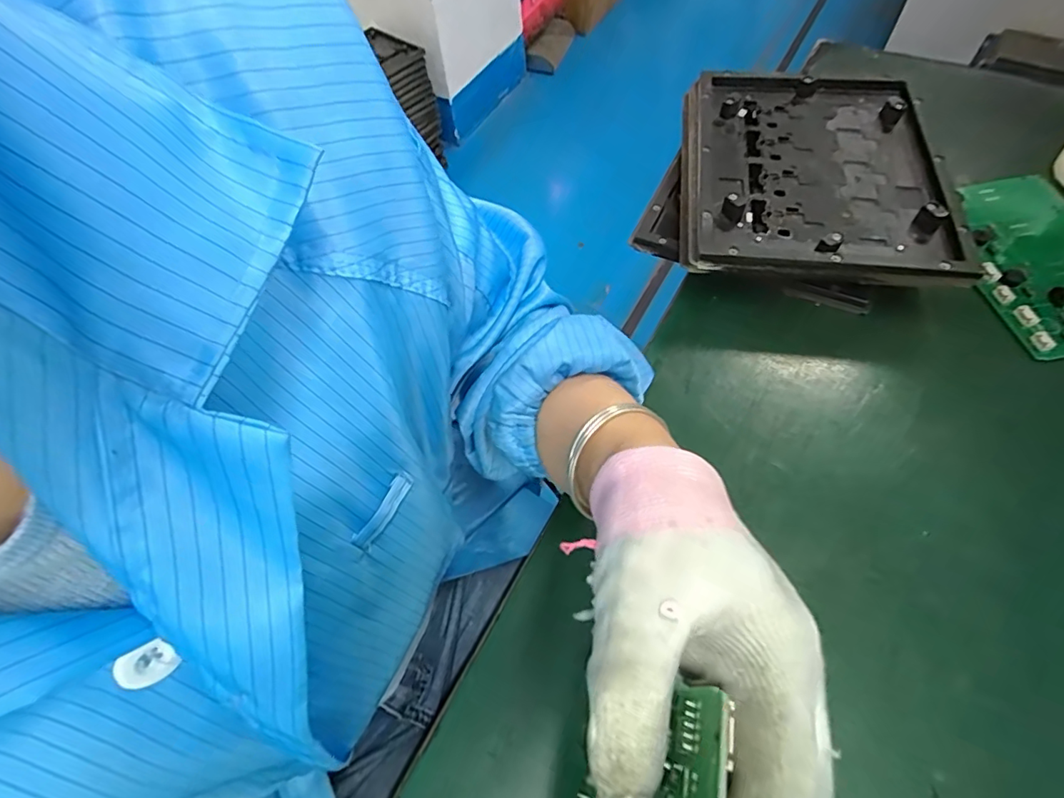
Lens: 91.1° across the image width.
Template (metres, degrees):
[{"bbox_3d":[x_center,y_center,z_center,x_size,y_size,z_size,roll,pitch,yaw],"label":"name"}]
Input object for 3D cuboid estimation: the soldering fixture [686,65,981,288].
[{"bbox_3d":[0.223,-0.189,0.429,0.190,0.035,0.234,5,59,7],"label":"soldering fixture"}]

